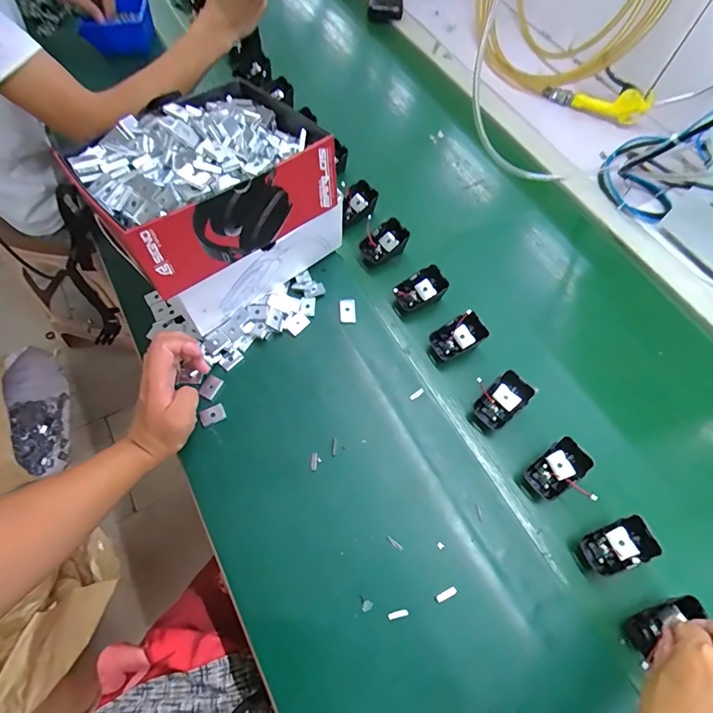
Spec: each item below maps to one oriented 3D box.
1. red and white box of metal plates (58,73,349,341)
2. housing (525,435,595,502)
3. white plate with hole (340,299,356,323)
[{"bbox_3d":[-0.171,-0.191,0.523,0.243,0.174,0.202,-35,70,-20],"label":"red and white box of metal plates"},{"bbox_3d":[0.226,0.127,0.482,0.070,0.020,0.045,-43,67,6],"label":"housing"},{"bbox_3d":[-0.011,-0.062,0.572,0.022,0.006,0.036,-3,64,-5],"label":"white plate with hole"}]

